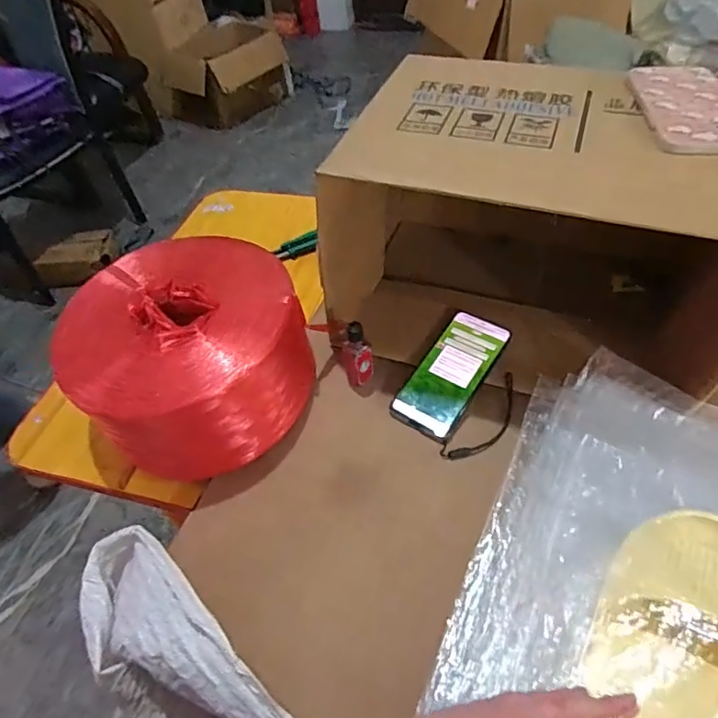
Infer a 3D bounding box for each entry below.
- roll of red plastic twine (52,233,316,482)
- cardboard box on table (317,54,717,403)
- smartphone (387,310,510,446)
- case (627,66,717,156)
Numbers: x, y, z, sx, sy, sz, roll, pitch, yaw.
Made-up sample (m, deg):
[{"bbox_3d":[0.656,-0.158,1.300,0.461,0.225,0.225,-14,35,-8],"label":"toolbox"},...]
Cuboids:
[{"bbox_3d":[-0.199,-0.005,0.594,0.255,0.143,0.232,-3,50,4],"label":"roll of red plastic twine"},{"bbox_3d":[0.196,-0.153,0.586,0.411,0.255,0.295,12,52,16],"label":"cardboard box on table"},{"bbox_3d":[0.108,0.016,0.597,0.074,0.007,0.165,28,69,24],"label":"smartphone"},{"bbox_3d":[0.316,-0.243,0.489,0.083,0.008,0.169,3,50,9],"label":"case"}]

